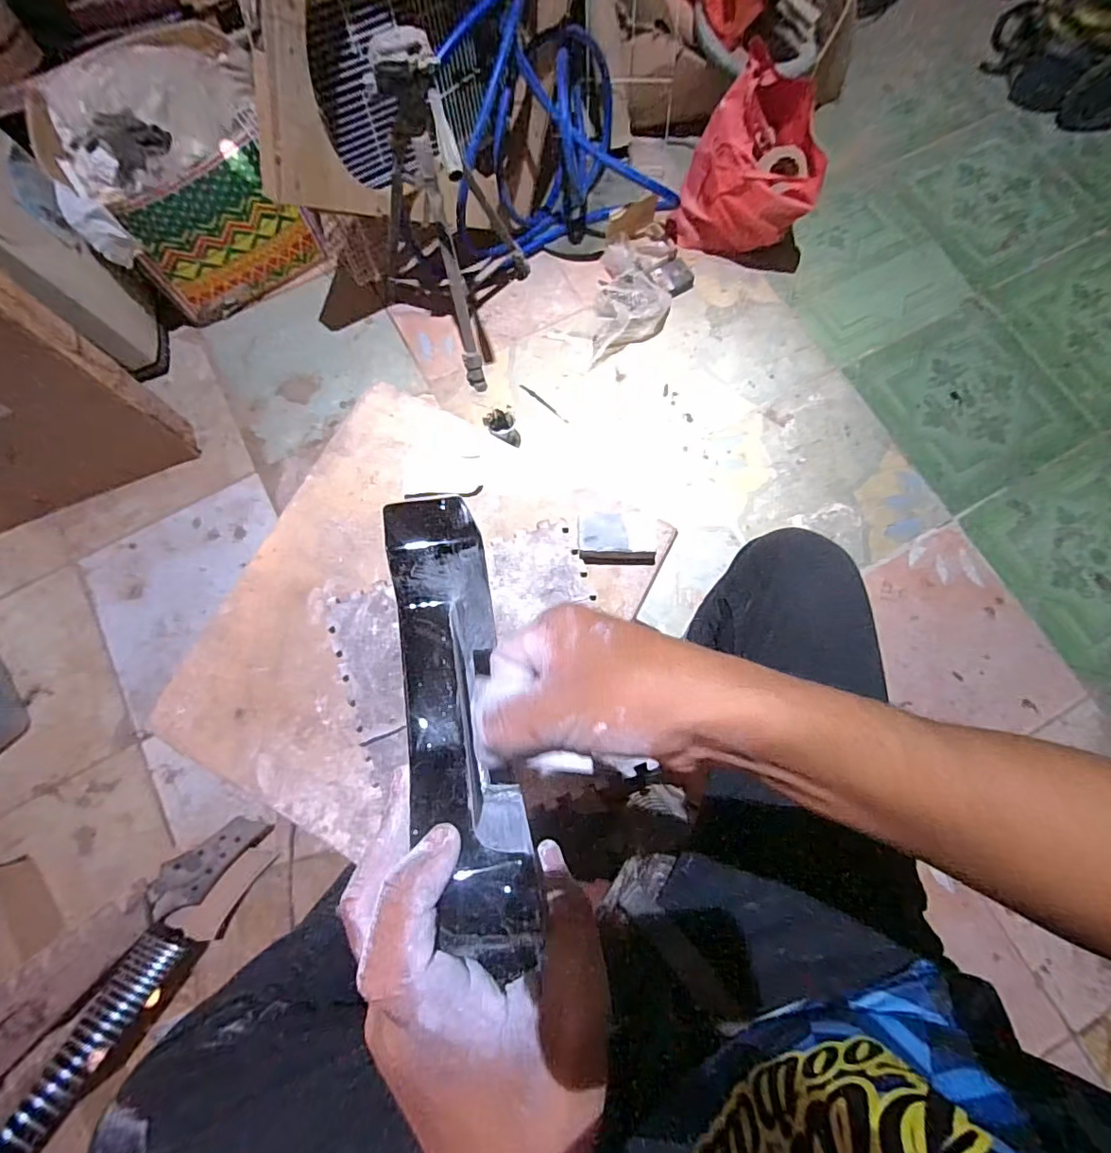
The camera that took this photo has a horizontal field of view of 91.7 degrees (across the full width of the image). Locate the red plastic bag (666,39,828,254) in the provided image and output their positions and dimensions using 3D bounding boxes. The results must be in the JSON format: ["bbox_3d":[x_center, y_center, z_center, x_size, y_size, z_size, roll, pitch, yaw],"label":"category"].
[{"bbox_3d":[0.412,-0.825,1.108,0.265,0.279,0.177,31,79,8],"label":"red plastic bag"}]

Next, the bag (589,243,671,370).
[{"bbox_3d":[0.164,-0.592,1.133,0.169,0.128,0.244,5,77,2],"label":"bag"}]

